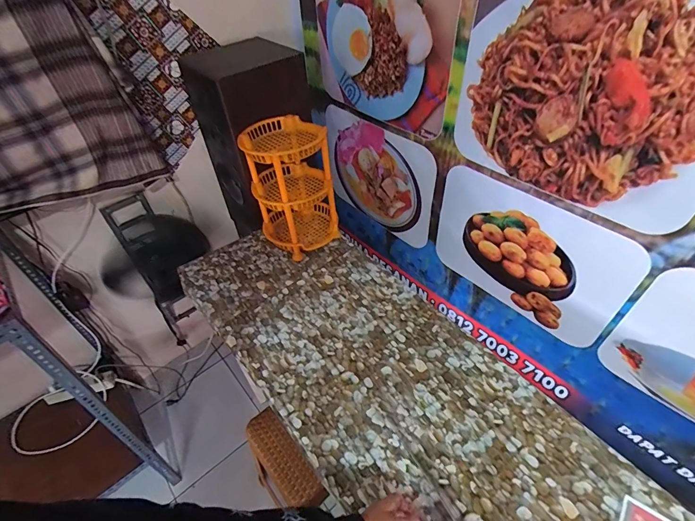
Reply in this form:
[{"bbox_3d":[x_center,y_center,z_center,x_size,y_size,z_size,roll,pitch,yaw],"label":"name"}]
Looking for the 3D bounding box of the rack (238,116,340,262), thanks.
[{"bbox_3d":[-0.157,-0.206,1.069,0.211,0.332,0.235,-16,47,-11],"label":"rack"}]

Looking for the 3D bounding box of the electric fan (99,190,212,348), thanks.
[{"bbox_3d":[-0.700,0.055,1.447,0.354,0.636,0.123,-26,49,-20],"label":"electric fan"}]

